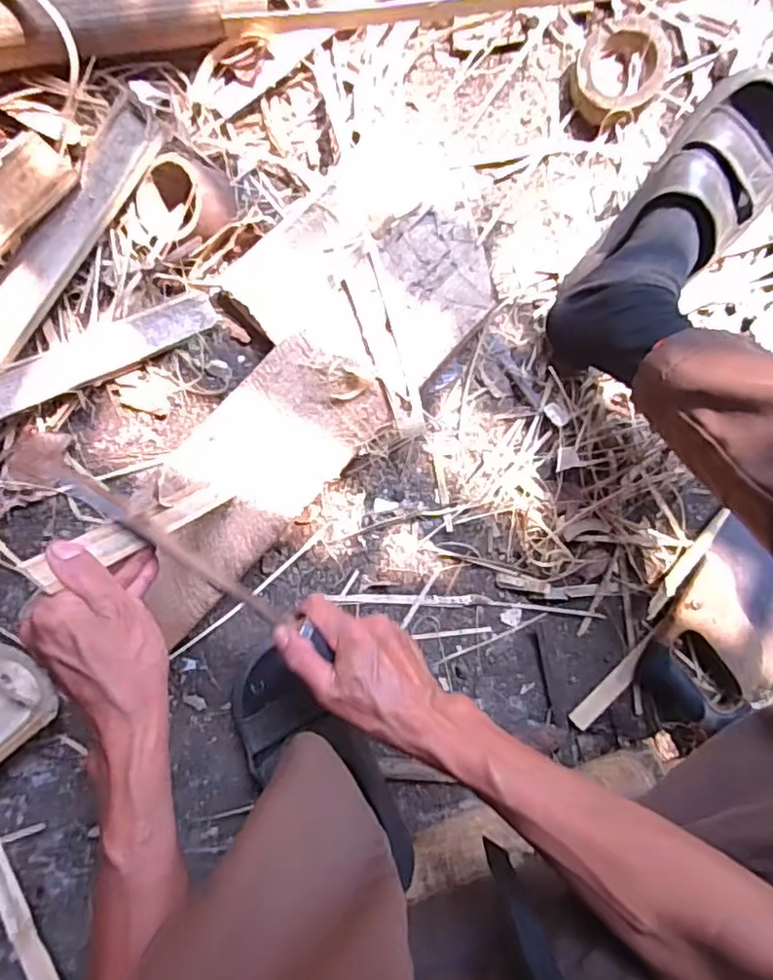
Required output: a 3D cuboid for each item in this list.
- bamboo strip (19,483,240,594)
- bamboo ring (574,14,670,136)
[{"bbox_3d":[-0.168,0.025,0.446,0.010,0.222,0.022,-38,90,19],"label":"bamboo strip"},{"bbox_3d":[0.233,-0.418,0.615,0.086,0.033,0.112,42,87,-1],"label":"bamboo ring"}]

